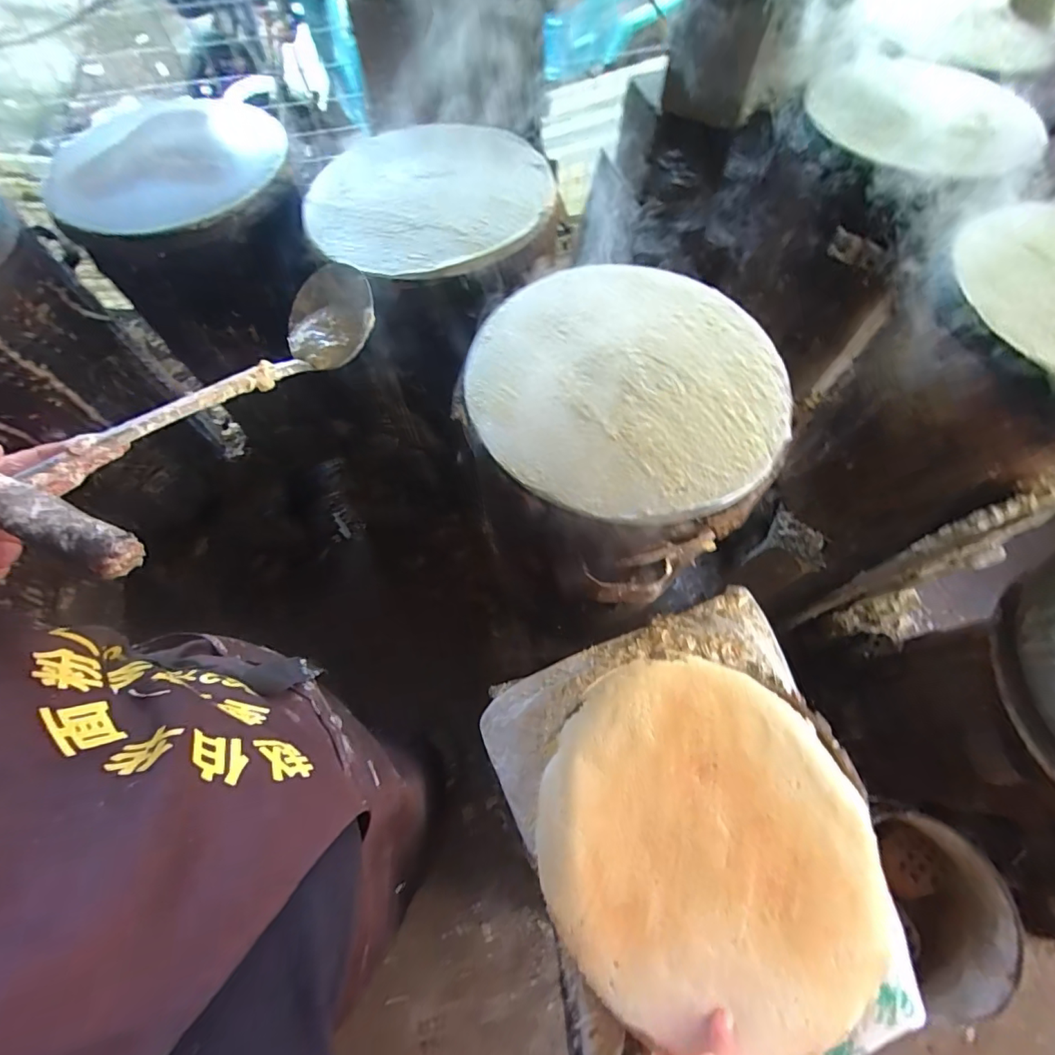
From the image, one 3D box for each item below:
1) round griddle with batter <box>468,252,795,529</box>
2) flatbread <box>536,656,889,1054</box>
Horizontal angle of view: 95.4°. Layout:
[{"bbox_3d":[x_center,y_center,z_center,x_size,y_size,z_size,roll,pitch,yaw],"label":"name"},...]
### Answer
[{"bbox_3d":[0.119,-0.179,0.569,0.364,0.031,0.360,0,66,1],"label":"round griddle with batter"},{"bbox_3d":[0.199,0.330,0.525,0.355,0.053,0.338,0,66,1],"label":"flatbread"}]

